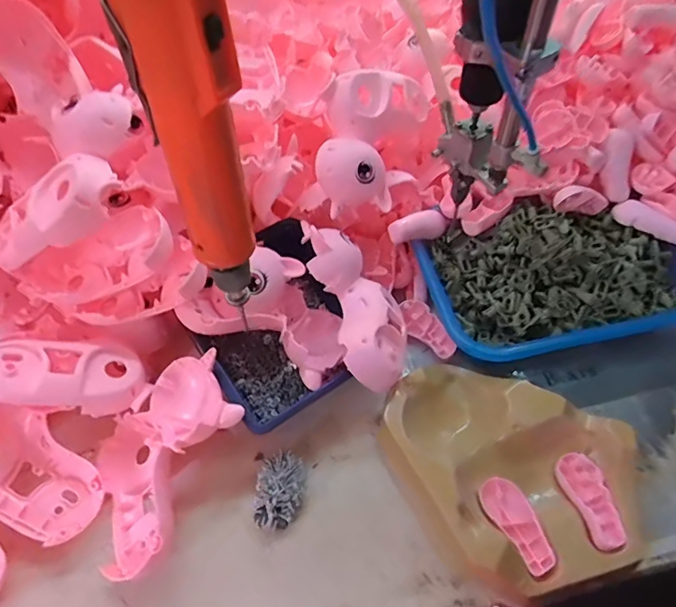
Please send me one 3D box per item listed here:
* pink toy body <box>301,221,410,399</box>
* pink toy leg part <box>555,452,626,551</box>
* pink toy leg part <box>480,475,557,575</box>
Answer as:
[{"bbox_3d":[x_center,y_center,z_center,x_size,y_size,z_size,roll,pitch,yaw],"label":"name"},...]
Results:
[{"bbox_3d":[0.024,-0.001,0.423,0.073,0.051,0.145,-17,68,-12],"label":"pink toy body"},{"bbox_3d":[0.189,0.144,0.374,0.033,0.010,0.069,-10,54,-7],"label":"pink toy leg part"},{"bbox_3d":[0.132,0.158,0.367,0.029,0.015,0.066,-28,58,-19],"label":"pink toy leg part"}]

